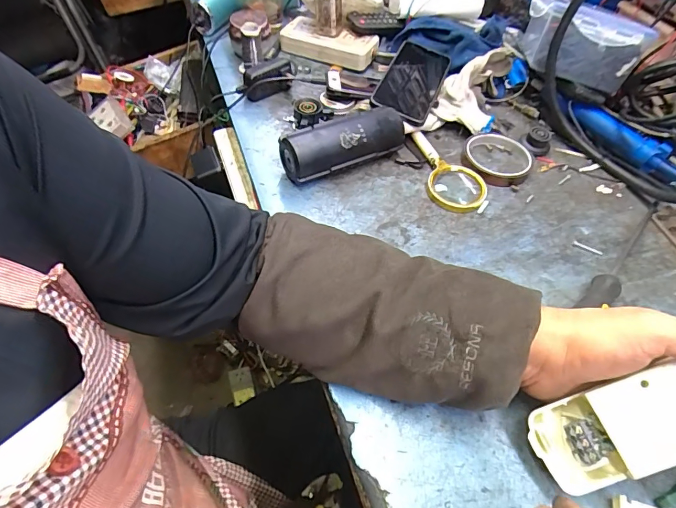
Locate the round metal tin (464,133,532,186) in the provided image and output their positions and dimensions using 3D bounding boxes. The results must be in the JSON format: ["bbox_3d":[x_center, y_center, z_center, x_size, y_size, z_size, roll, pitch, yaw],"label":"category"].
[{"bbox_3d":[0.208,-0.124,0.546,0.082,0.014,0.091,13,52,6],"label":"round metal tin"}]

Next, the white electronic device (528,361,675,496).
[{"bbox_3d":[0.228,0.109,0.286,0.179,0.030,0.057,-27,52,15],"label":"white electronic device"}]

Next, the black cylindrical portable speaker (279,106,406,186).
[{"bbox_3d":[0.007,-0.131,0.511,0.152,0.053,0.055,-27,59,-23],"label":"black cylindrical portable speaker"}]

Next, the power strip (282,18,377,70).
[{"bbox_3d":[-0.016,-0.336,0.670,0.154,0.033,0.064,19,53,10],"label":"power strip"}]

